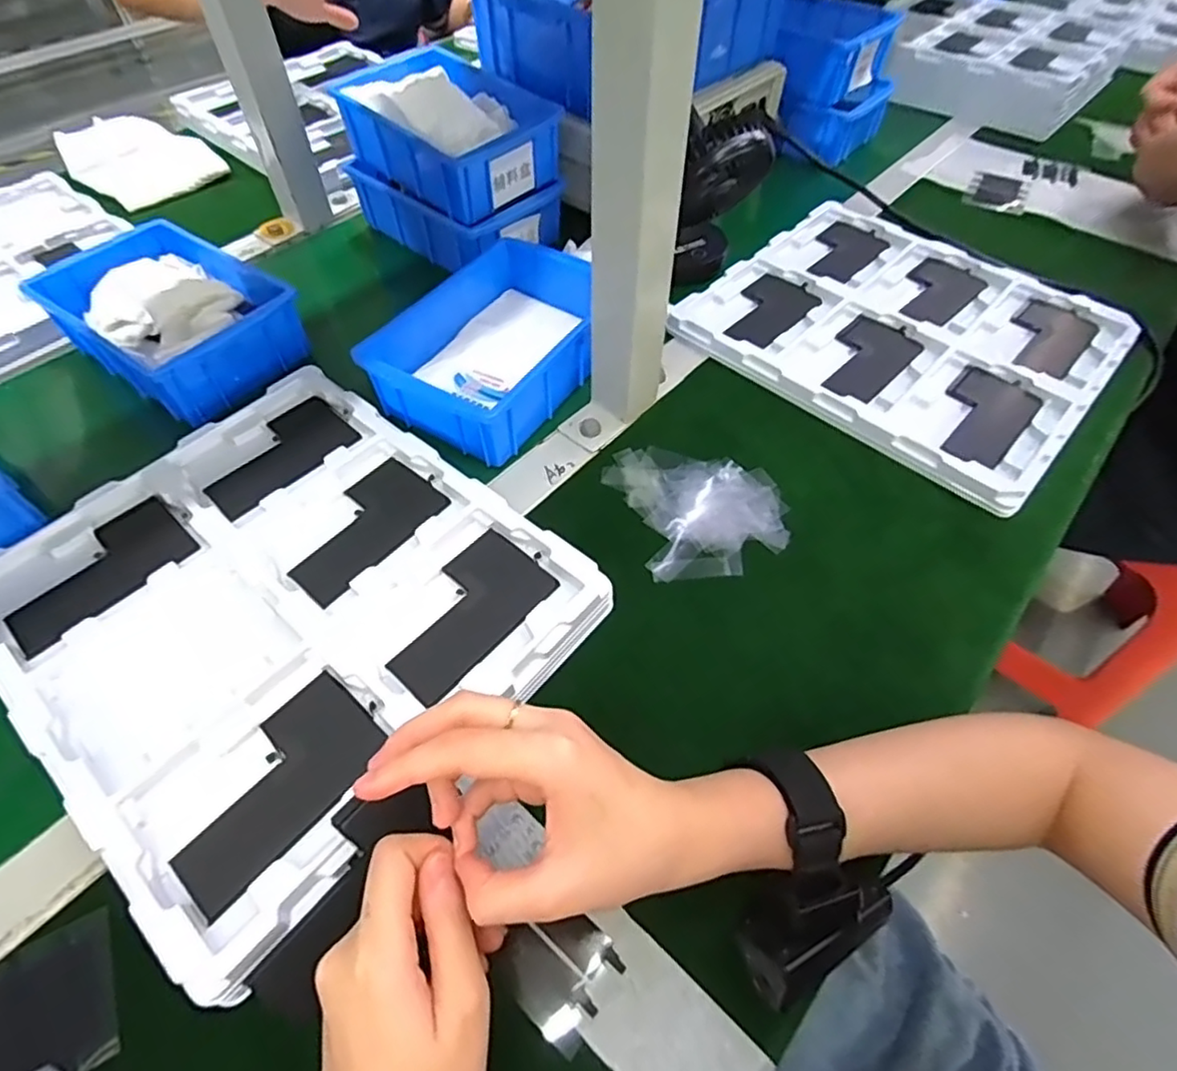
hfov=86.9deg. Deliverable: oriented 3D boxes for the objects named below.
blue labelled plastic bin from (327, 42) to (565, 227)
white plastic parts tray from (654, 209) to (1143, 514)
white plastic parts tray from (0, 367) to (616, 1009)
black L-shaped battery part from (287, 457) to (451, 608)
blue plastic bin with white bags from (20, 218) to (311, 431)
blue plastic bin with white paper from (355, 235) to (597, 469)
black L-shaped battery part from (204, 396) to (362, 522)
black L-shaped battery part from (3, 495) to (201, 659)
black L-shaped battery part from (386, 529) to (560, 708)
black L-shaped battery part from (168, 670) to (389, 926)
[{"bbox_3d":[-0.131,-0.389,0.592,0.141,0.060,0.208,-38,63,-23],"label":"blue labelled plastic bin"},{"bbox_3d":[0.274,-0.189,0.542,0.309,0.019,0.271,38,63,24],"label":"white plastic parts tray"},{"bbox_3d":[-0.190,0.032,0.378,0.311,0.028,0.269,35,62,22],"label":"white plastic parts tray"},{"bbox_3d":[-0.149,-0.008,0.409,0.067,0.008,0.107,34,62,22],"label":"black L-shaped battery part"},{"bbox_3d":[-0.354,-0.187,0.525,0.213,0.054,0.139,32,60,21],"label":"blue plastic bin with white bags"},{"bbox_3d":[-0.068,-0.158,0.511,0.131,0.052,0.201,26,59,18],"label":"blue plastic bin with white paper"},{"bbox_3d":[-0.225,-0.060,0.449,0.067,0.011,0.106,35,62,22],"label":"black L-shaped battery part"},{"bbox_3d":[-0.309,0.021,0.390,0.067,0.004,0.105,36,62,23],"label":"black L-shaped battery part"},{"bbox_3d":[-0.075,0.045,0.376,0.063,0.006,0.106,36,62,23],"label":"black L-shaped battery part"},{"bbox_3d":[-0.159,0.126,0.315,0.060,0.005,0.106,32,61,21],"label":"black L-shaped battery part"}]

